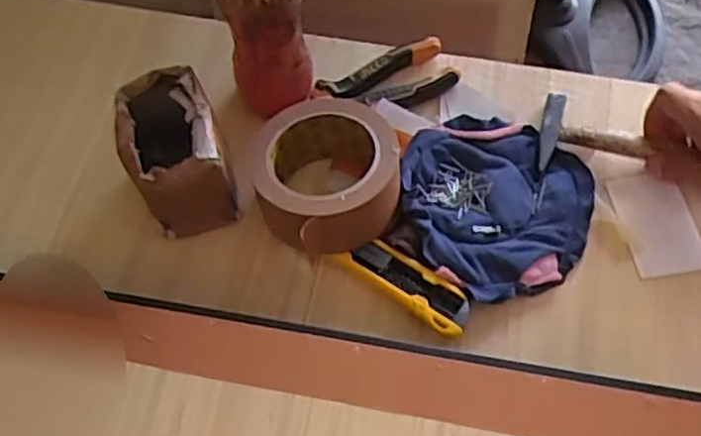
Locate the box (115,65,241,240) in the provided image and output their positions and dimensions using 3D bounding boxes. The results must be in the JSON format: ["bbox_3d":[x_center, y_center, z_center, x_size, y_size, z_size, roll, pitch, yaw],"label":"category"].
[{"bbox_3d":[-0.127,-0.046,0.536,0.070,0.086,0.096,-19,67,-7],"label":"box"}]

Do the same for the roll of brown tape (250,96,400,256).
[{"bbox_3d":[-0.019,-0.035,0.535,0.100,0.055,0.110,-1,66,1],"label":"roll of brown tape"}]

